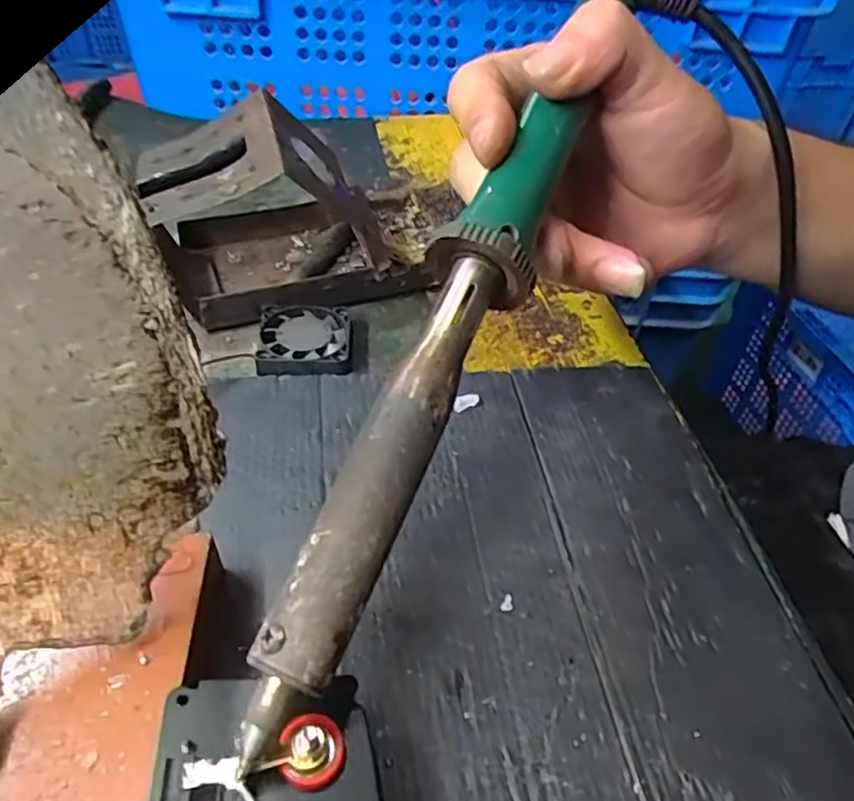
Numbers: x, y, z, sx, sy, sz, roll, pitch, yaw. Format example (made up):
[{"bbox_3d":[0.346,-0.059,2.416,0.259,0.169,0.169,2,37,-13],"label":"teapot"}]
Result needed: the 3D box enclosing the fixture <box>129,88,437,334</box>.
[{"bbox_3d":[-0.069,-0.091,0.316,0.118,0.081,0.080,-17,47,-19],"label":"fixture"}]

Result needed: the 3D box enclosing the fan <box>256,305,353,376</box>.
[{"bbox_3d":[-0.055,-0.028,0.303,0.040,0.009,0.042,-3,45,-6],"label":"fan"}]

